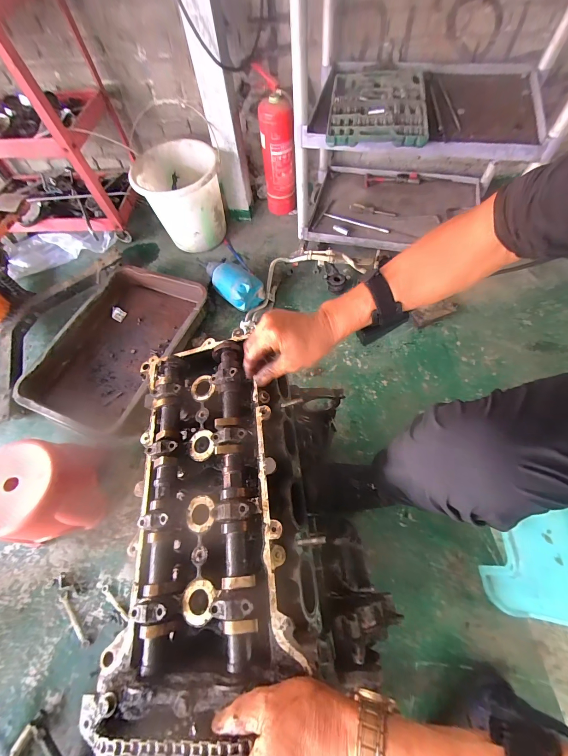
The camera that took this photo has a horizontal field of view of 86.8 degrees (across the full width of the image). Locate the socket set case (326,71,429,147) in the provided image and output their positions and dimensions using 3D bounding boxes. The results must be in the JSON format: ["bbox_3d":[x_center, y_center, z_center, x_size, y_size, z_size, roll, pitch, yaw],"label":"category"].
[{"bbox_3d":[0.280,-0.832,0.914,0.275,0.058,0.408,5,63,6],"label":"socket set case"}]

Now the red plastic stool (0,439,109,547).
[{"bbox_3d":[-0.625,0.302,0.801,0.198,0.240,0.217,-2,63,3],"label":"red plastic stool"}]

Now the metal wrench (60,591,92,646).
[{"bbox_3d":[-0.524,0.604,0.752,0.023,0.016,0.142,-39,65,-18],"label":"metal wrench"}]

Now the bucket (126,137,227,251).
[{"bbox_3d":[-0.398,-0.711,1.213,0.296,0.304,0.296,-2,63,3],"label":"bucket"}]

